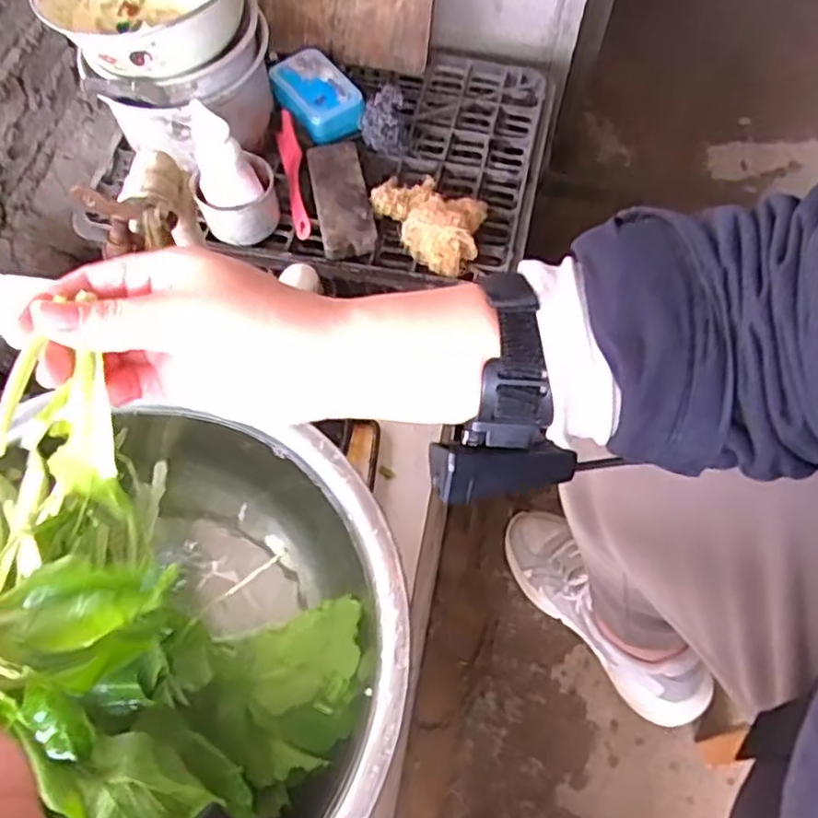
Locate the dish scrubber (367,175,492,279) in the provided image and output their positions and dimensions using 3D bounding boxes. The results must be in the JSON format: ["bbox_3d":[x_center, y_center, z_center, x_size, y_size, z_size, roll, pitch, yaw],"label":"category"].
[{"bbox_3d":[0.029,-0.203,0.724,0.090,0.055,0.136,-36,69,-19],"label":"dish scrubber"}]

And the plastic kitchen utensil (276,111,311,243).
[{"bbox_3d":[-0.126,-0.260,0.762,0.024,0.034,0.160,-11,63,-7],"label":"plastic kitchen utensil"}]

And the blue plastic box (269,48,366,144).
[{"bbox_3d":[-0.107,-0.357,0.793,0.077,0.038,0.118,-40,76,-12],"label":"blue plastic box"}]

